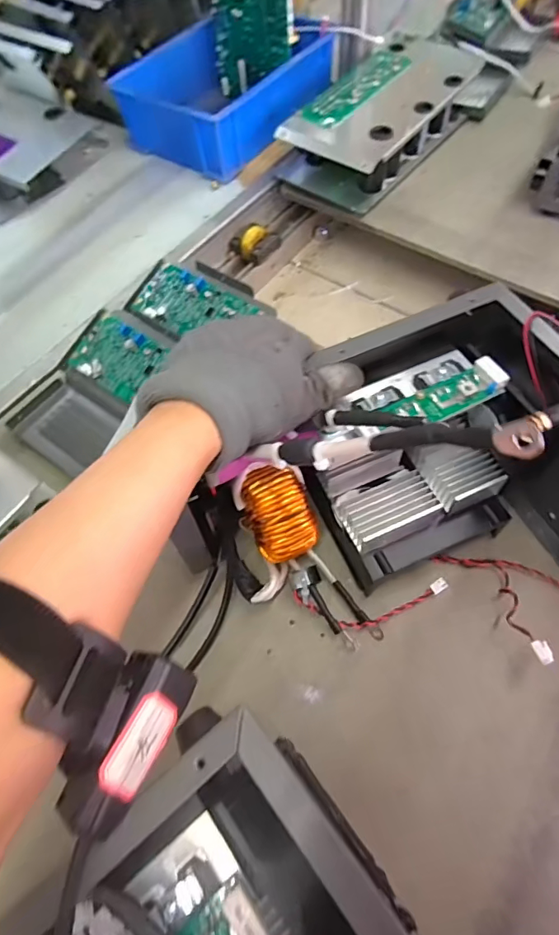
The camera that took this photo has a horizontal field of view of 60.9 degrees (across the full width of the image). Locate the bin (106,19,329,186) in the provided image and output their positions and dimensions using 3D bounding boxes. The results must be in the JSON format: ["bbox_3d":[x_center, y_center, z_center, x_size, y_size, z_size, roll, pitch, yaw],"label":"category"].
[{"bbox_3d":[-0.074,-0.559,0.707,0.196,0.089,0.286,28,66,17],"label":"bin"}]

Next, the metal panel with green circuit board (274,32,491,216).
[{"bbox_3d":[0.147,-0.493,0.672,0.150,0.069,0.329,32,68,18],"label":"metal panel with green circuit board"}]

